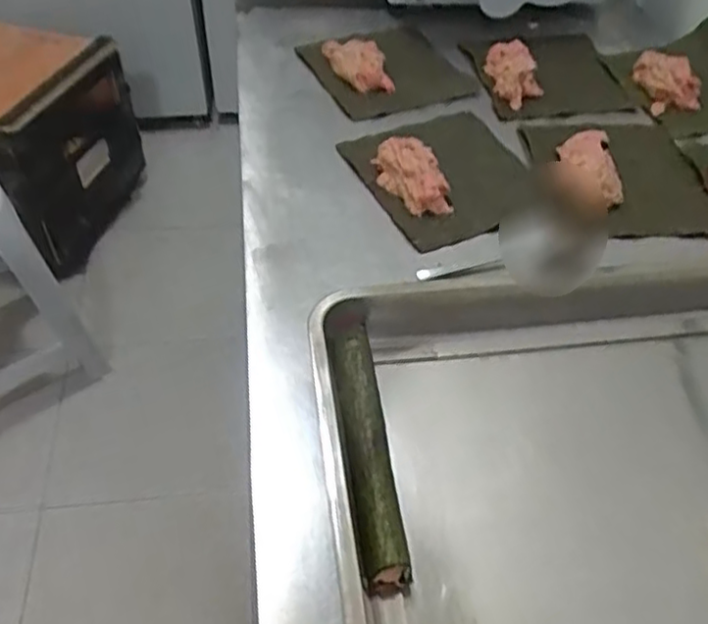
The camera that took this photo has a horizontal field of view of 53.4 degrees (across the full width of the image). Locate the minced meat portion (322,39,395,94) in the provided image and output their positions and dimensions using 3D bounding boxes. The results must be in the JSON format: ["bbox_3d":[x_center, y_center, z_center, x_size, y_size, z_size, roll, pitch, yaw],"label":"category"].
[{"bbox_3d":[0.006,-0.312,0.884,0.057,0.031,0.119,-23,52,-19],"label":"minced meat portion"}]

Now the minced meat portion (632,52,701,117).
[{"bbox_3d":[0.384,-0.289,0.875,0.060,0.040,0.087,-9,49,-7],"label":"minced meat portion"}]

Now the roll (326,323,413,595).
[{"bbox_3d":[0.008,0.096,0.526,0.034,0.030,0.204,-6,49,-5],"label":"roll"}]

